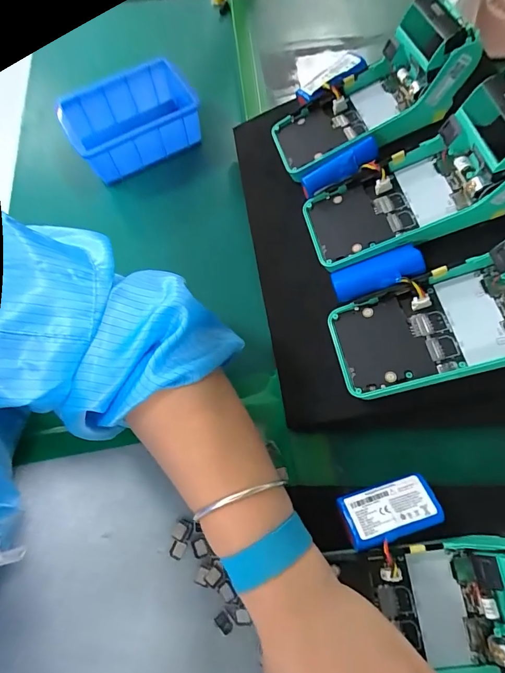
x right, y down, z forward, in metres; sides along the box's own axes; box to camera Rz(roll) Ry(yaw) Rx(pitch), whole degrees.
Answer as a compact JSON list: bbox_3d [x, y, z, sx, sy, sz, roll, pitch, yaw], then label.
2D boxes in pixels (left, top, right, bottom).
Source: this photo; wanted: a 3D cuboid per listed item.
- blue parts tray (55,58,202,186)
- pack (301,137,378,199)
[{"bbox_3d":[-0.134,-0.242,0.429,0.143,0.059,0.100,-20,72,-5],"label":"blue parts tray"},{"bbox_3d":[0.075,-0.143,0.322,0.068,0.017,0.021,-26,71,15],"label":"pack"}]

